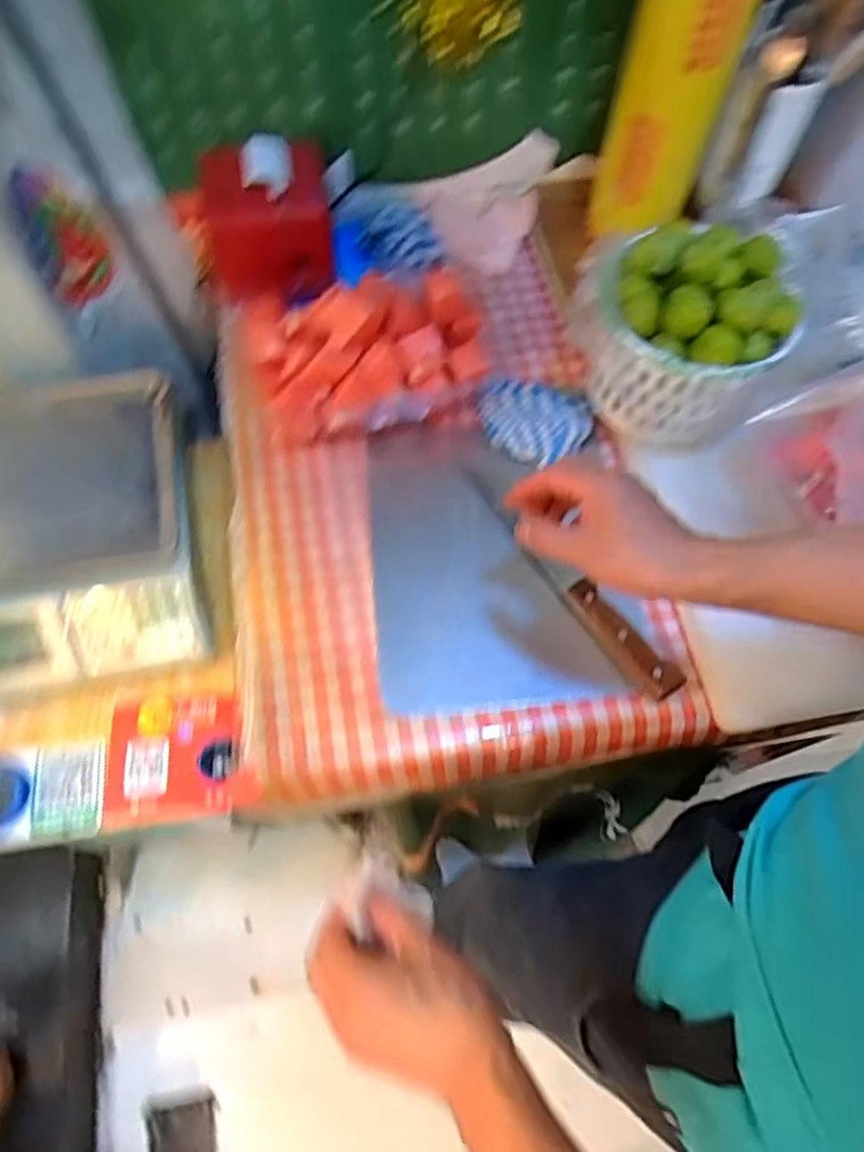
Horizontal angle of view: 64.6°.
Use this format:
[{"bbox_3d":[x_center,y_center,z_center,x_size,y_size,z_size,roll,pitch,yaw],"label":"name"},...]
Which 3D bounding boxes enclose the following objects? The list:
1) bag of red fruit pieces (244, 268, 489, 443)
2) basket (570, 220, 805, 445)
[{"bbox_3d":[-0.069,-0.232,0.688,0.235,0.107,0.164,-6,65,-3],"label":"bag of red fruit pieces"},{"bbox_3d":[0.226,-0.216,0.615,0.150,0.129,0.149,0,65,0],"label":"basket"}]

